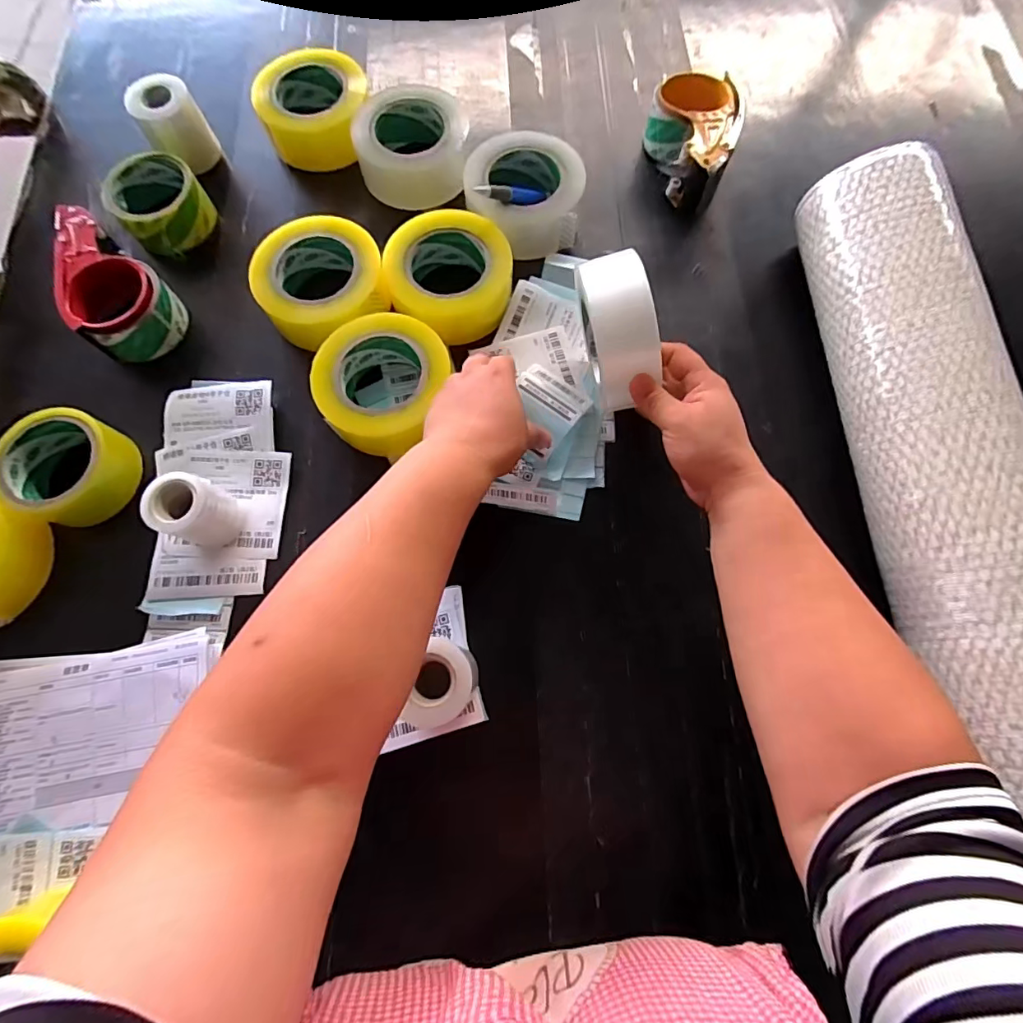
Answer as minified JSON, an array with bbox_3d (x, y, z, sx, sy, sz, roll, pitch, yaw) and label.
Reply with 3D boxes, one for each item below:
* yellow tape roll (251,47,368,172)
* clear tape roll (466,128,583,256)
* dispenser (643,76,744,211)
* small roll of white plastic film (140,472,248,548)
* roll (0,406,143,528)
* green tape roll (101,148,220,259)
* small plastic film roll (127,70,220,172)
[{"bbox_3d":[-0.223,-0.452,0.561,0.124,0.051,0.109,-3,74,0],"label":"yellow tape roll"},{"bbox_3d":[0.015,-0.323,0.518,0.118,0.058,0.117,0,74,1],"label":"clear tape roll"},{"bbox_3d":[0.191,-0.403,0.537,0.095,0.061,0.150,17,75,5],"label":"dispenser"},{"bbox_3d":[-0.269,-0.001,0.423,0.046,0.065,0.049,0,74,1],"label":"small roll of white plastic film"},{"bbox_3d":[-0.395,-0.037,0.450,0.116,0.051,0.097,17,75,5],"label":"roll"},{"bbox_3d":[-0.376,-0.331,0.531,0.089,0.048,0.100,-42,78,-10],"label":"green tape roll"},{"bbox_3d":[-0.370,-0.425,0.547,0.062,0.066,0.057,-32,76,-8],"label":"small plastic film roll"}]

